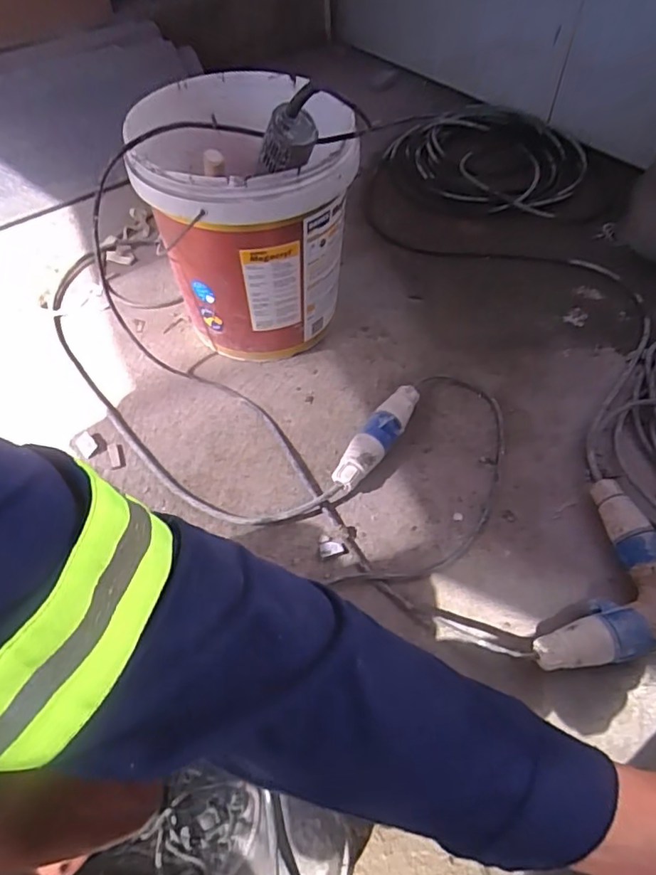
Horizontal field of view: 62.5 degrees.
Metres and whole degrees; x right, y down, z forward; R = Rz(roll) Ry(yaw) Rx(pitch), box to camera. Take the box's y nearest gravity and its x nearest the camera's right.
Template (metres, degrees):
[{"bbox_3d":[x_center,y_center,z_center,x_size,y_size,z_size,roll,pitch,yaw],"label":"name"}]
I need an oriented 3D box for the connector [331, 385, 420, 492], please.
[{"bbox_3d":[0.072,-0.001,0.762,0.045,0.053,0.193,30,62,19],"label":"connector"}]

